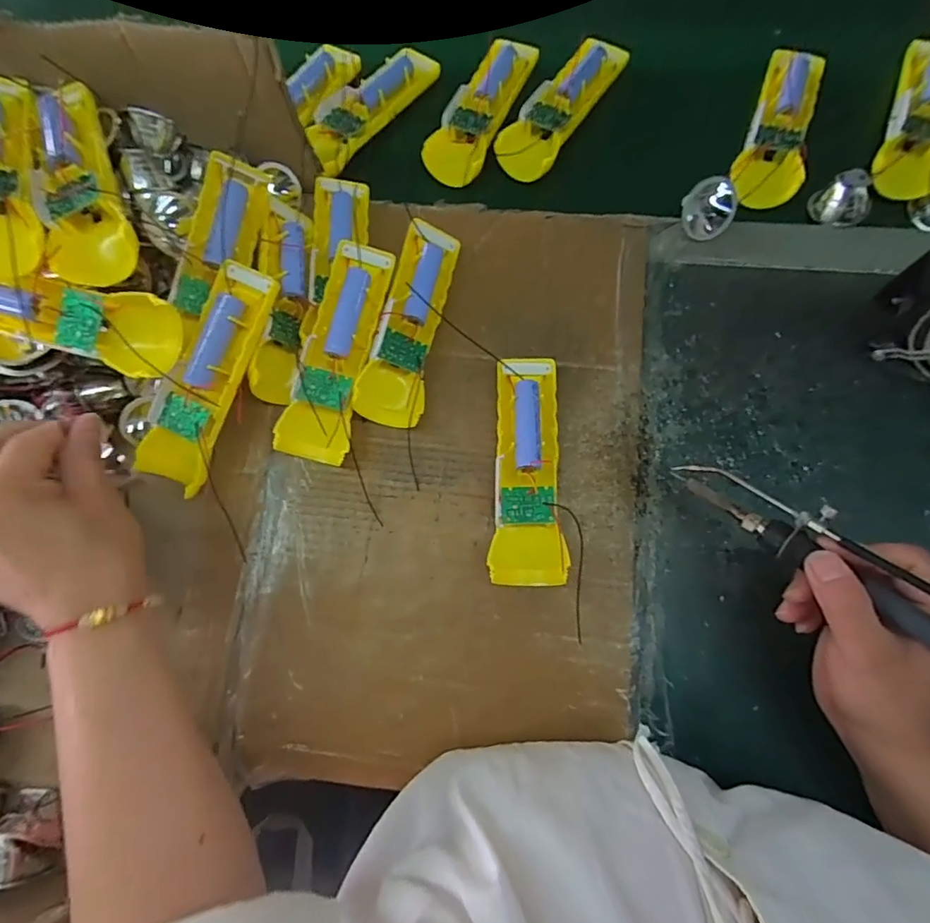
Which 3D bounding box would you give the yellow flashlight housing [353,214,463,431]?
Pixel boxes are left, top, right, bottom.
[{"bbox_3d":[-0.038,-0.104,0.370,0.045,0.030,0.153,15,78,3],"label":"yellow flashlight housing"}]

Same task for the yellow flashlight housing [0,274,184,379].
[{"bbox_3d":[-0.267,-0.089,0.312,0.154,0.042,0.049,10,77,-11],"label":"yellow flashlight housing"}]

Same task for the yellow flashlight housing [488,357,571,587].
[{"bbox_3d":[0.042,0.002,0.346,0.047,0.029,0.160,-1,75,3],"label":"yellow flashlight housing"}]

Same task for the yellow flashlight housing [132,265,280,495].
[{"bbox_3d":[-0.173,-0.056,0.335,0.051,0.024,0.157,29,96,6],"label":"yellow flashlight housing"}]

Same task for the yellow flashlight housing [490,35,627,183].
[{"bbox_3d":[0.080,-0.305,0.419,0.053,0.024,0.143,32,79,11],"label":"yellow flashlight housing"}]

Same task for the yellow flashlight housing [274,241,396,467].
[{"bbox_3d":[-0.088,-0.078,0.354,0.050,0.024,0.155,19,85,-9],"label":"yellow flashlight housing"}]

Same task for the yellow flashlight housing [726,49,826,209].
[{"bbox_3d":[0.249,-0.264,0.396,0.046,0.034,0.134,18,77,8],"label":"yellow flashlight housing"}]

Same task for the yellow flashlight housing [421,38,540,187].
[{"bbox_3d":[0.012,-0.302,0.423,0.051,0.018,0.154,25,78,9],"label":"yellow flashlight housing"}]

